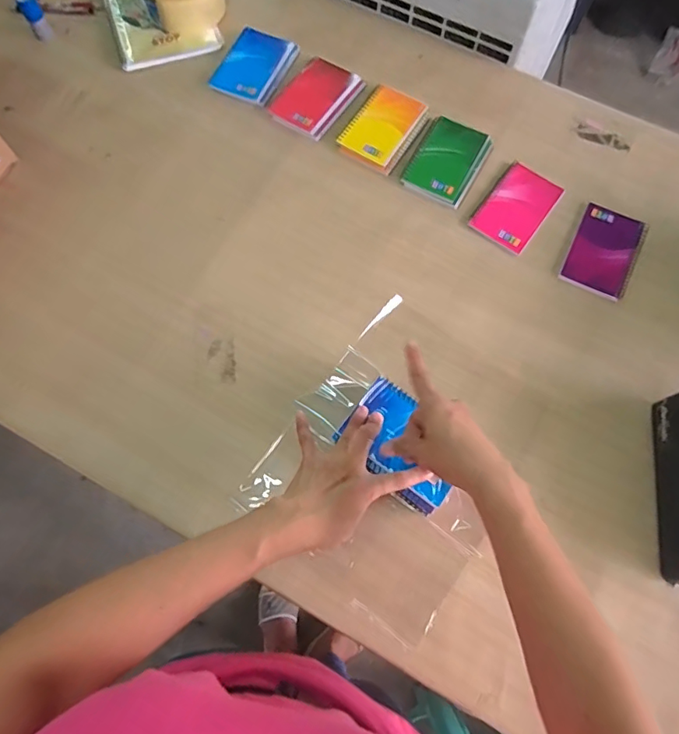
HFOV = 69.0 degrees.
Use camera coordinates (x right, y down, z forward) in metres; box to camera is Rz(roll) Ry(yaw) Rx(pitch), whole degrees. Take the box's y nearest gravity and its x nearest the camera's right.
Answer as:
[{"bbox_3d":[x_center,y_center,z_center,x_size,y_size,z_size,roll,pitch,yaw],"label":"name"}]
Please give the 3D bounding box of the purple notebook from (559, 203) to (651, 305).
[{"bbox_3d":[0.358,-0.156,0.666,0.085,0.010,0.137,27,73,9],"label":"purple notebook"}]

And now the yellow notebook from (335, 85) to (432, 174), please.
[{"bbox_3d":[0.066,-0.351,0.730,0.097,0.013,0.136,30,74,10],"label":"yellow notebook"}]

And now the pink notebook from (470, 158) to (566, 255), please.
[{"bbox_3d":[0.246,-0.222,0.685,0.082,0.006,0.127,35,74,11],"label":"pink notebook"}]

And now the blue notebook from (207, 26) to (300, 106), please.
[{"bbox_3d":[-0.131,-0.467,0.762,0.099,0.010,0.137,22,72,7],"label":"blue notebook"}]

